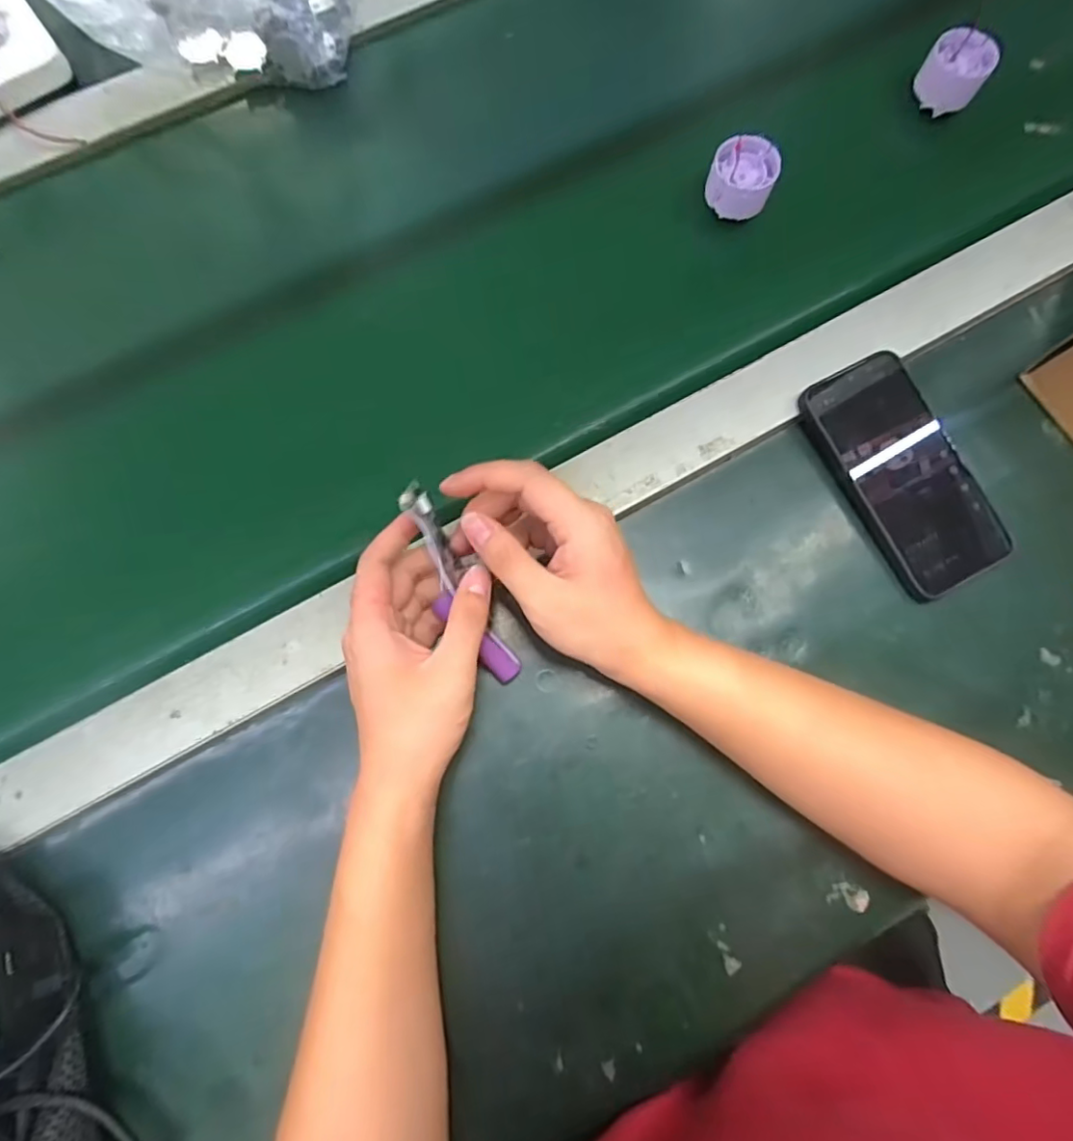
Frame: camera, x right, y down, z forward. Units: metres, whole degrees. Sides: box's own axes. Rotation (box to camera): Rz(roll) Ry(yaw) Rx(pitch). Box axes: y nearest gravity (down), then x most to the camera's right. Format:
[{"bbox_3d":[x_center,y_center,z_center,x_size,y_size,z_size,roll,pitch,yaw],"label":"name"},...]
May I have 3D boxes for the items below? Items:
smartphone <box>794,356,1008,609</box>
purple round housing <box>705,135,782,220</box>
[{"bbox_3d":[0.254,-0.068,0.401,0.081,0.016,0.163,-26,81,-5],"label":"smartphone"},{"bbox_3d":[0.150,-0.286,0.423,0.045,0.024,0.051,25,80,3],"label":"purple round housing"}]

